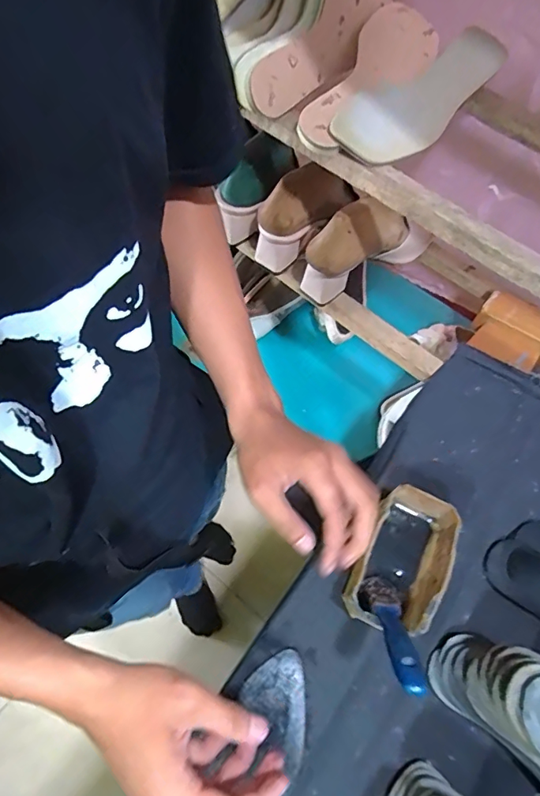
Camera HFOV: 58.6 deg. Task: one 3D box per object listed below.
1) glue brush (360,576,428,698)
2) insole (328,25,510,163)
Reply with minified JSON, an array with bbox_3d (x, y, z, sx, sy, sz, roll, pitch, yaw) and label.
[{"bbox_3d":[0.102,0.190,0.400,0.030,0.160,0.011,9,94,2],"label":"glue brush"},{"bbox_3d":[0.159,-0.325,0.512,0.089,0.023,0.240,38,70,10],"label":"insole"}]

